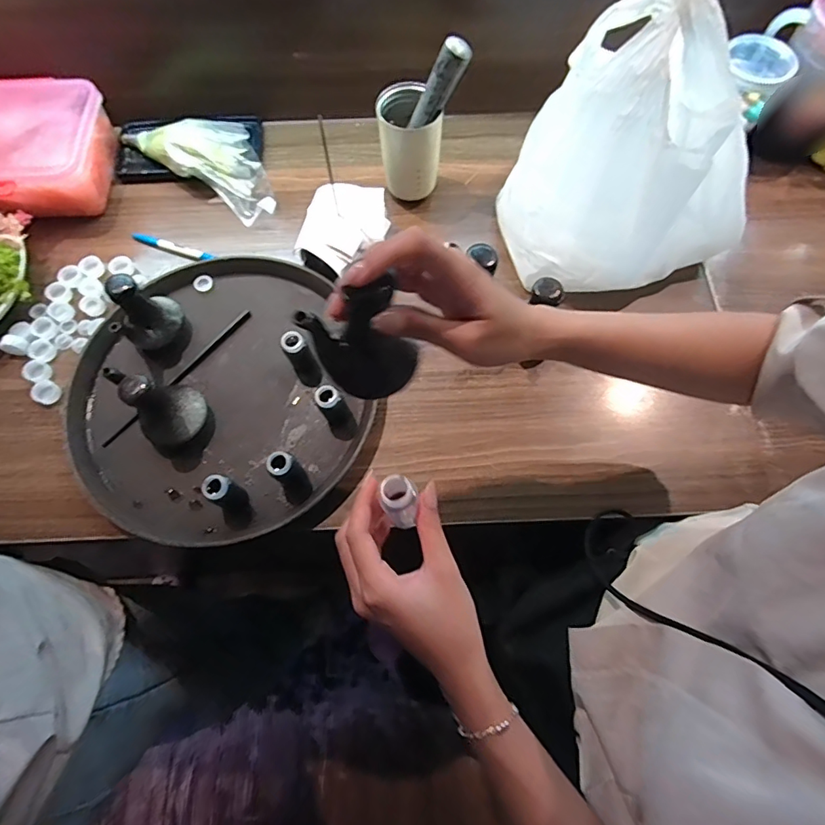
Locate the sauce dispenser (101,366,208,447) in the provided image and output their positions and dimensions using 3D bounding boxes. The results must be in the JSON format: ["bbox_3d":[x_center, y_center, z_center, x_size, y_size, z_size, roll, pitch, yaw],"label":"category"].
[{"bbox_3d":[-0.258,-0.005,0.493,0.062,0.108,0.068,0,69,0],"label":"sauce dispenser"}]

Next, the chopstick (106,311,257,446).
[{"bbox_3d":[-0.274,-0.045,0.569,0.010,0.007,0.221,37,74,13],"label":"chopstick"}]

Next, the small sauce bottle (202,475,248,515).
[{"bbox_3d":[-0.189,0.082,0.486,0.026,0.055,0.028,24,71,9],"label":"small sauce bottle"}]

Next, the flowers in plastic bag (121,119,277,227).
[{"bbox_3d":[-0.278,-0.344,0.641,0.237,0.066,0.080,33,73,12],"label":"flowers in plastic bag"}]

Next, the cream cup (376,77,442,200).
[{"bbox_3d":[-0.002,-0.326,0.597,0.074,0.123,0.070,0,69,0],"label":"cream cup"}]

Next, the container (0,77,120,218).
[{"bbox_3d":[-0.537,-0.330,0.626,0.262,0.087,0.179,1,69,1],"label":"container"}]

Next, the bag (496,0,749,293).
[{"bbox_3d":[0.230,-0.269,0.508,0.232,0.257,0.197,-25,71,-9],"label":"bag"}]

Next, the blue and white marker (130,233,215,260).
[{"bbox_3d":[-0.312,-0.215,0.625,0.119,0.007,0.015,19,71,8],"label":"blue and white marker"}]

